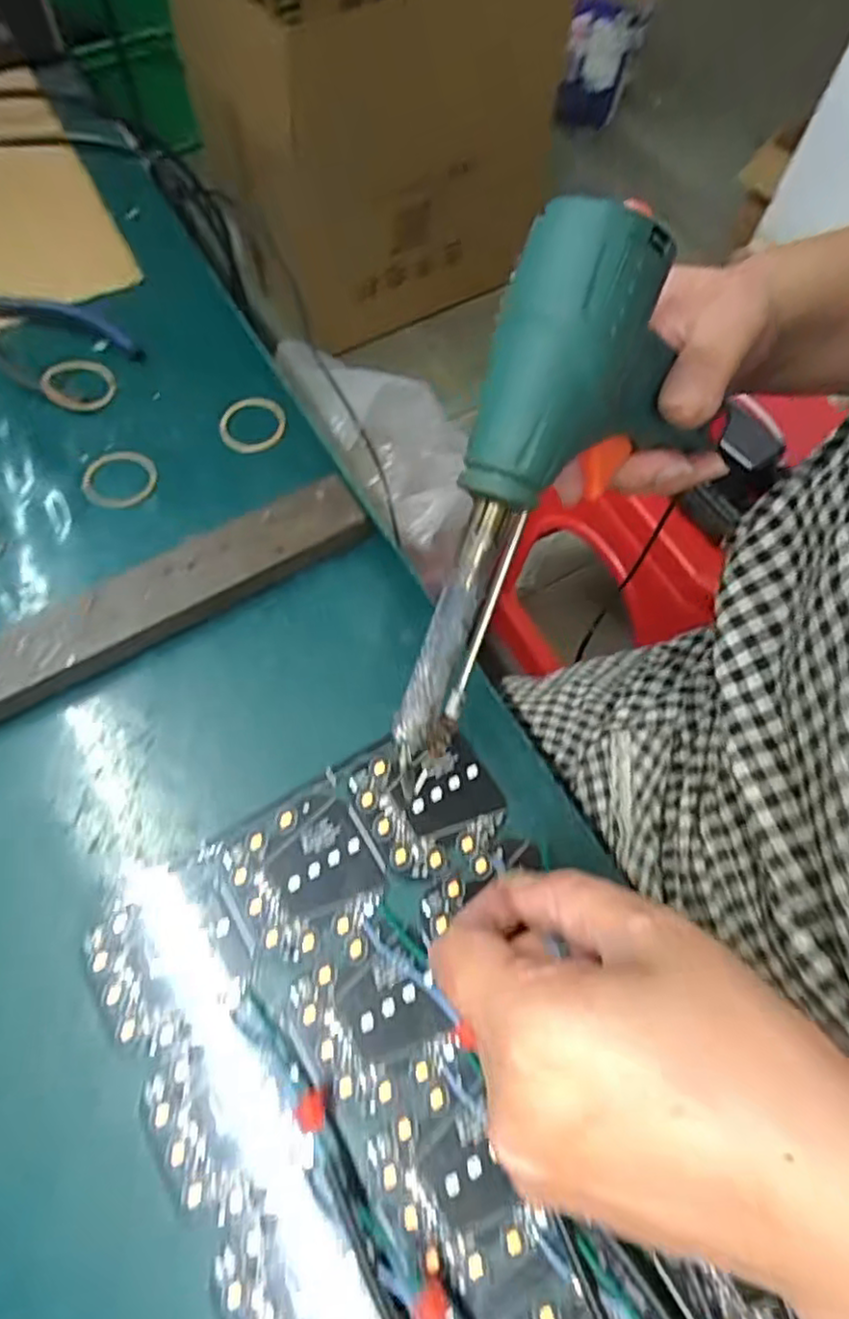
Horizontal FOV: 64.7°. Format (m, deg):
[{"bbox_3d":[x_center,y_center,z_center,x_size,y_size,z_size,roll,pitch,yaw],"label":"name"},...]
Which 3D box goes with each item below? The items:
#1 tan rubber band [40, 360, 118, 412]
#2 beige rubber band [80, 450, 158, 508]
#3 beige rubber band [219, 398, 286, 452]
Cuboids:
[{"bbox_3d":[-0.173,-0.138,0.335,0.033,0.006,0.033,-19,69,-9],"label":"tan rubber band"},{"bbox_3d":[-0.145,-0.087,0.319,0.035,0.004,0.032,0,67,-1],"label":"beige rubber band"},{"bbox_3d":[-0.086,-0.118,0.333,0.032,0.004,0.031,-17,68,-8],"label":"beige rubber band"}]

